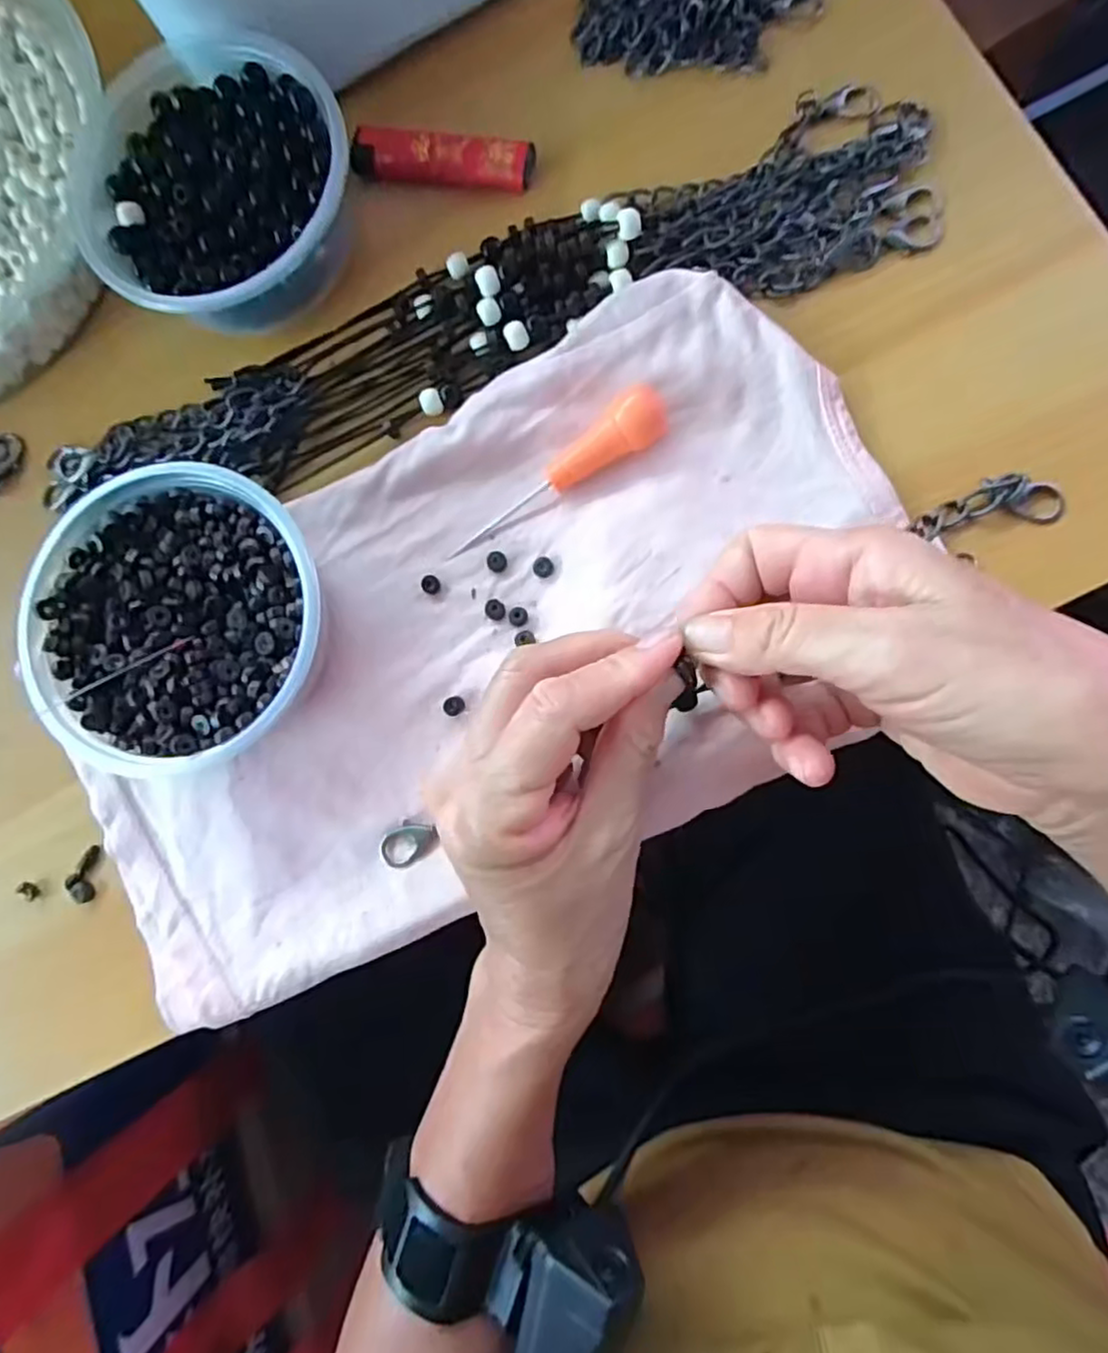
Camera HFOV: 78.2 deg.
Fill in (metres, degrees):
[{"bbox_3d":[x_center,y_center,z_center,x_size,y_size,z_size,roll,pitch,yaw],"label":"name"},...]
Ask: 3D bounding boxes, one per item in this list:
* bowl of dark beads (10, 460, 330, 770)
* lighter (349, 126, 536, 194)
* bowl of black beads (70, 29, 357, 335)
[{"bbox_3d":[-0.140,-0.022,0.261,0.108,0.042,0.108,-1,83,6],"label":"bowl of dark beads"},{"bbox_3d":[-0.049,-0.222,0.292,0.079,0.008,0.021,8,84,7],"label":"lighter"},{"bbox_3d":[-0.134,-0.199,0.280,0.110,0.040,0.119,-19,81,4],"label":"bowl of black beads"}]

